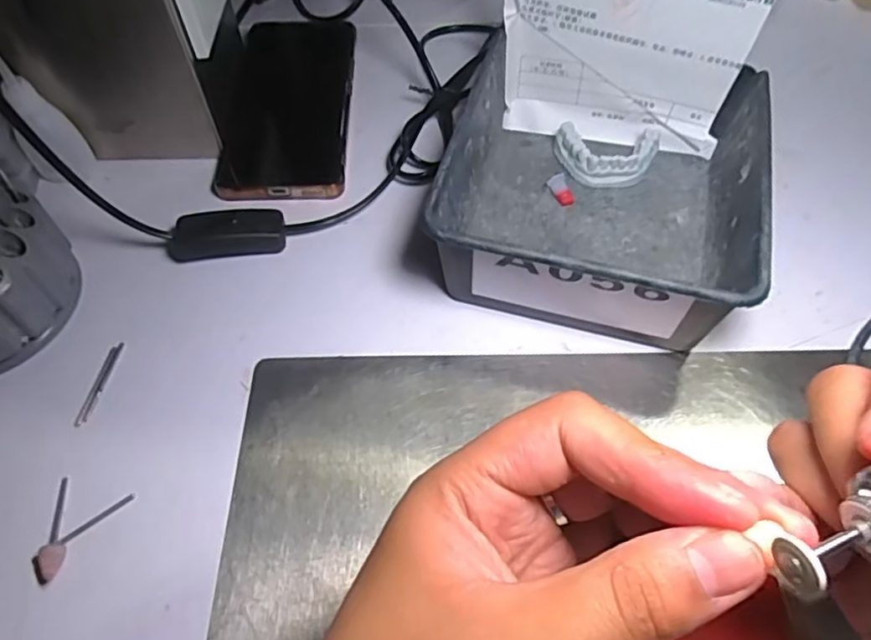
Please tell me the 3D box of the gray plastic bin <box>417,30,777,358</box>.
[{"bbox_3d":[0.087,-0.070,0.337,0.154,0.063,0.164,11,57,7],"label":"gray plastic bin"}]

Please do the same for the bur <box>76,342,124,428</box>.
[{"bbox_3d":[-0.168,0.031,0.309,0.006,0.004,0.046,6,56,4],"label":"bur"}]

